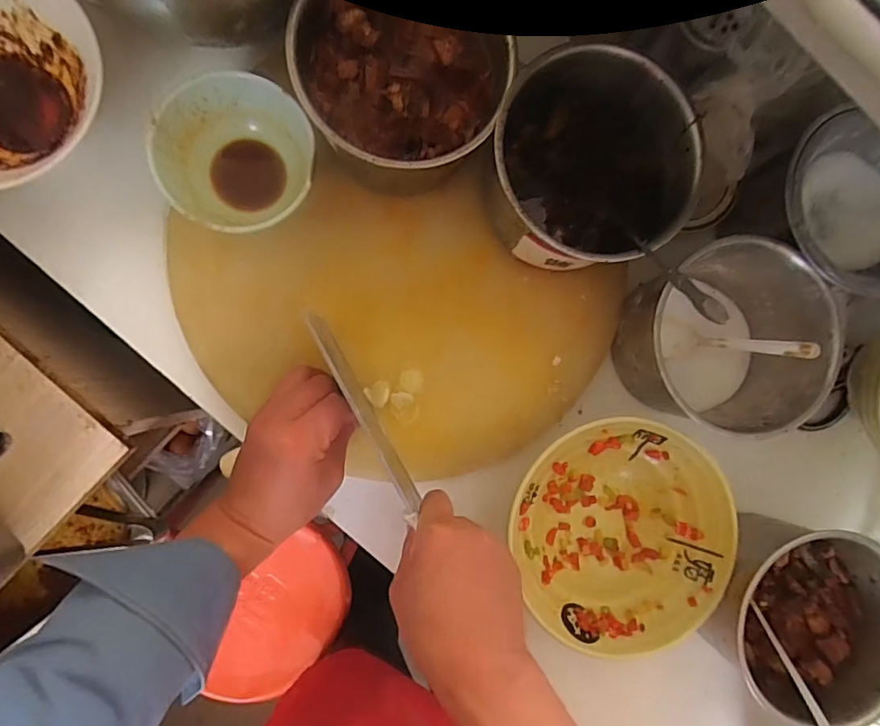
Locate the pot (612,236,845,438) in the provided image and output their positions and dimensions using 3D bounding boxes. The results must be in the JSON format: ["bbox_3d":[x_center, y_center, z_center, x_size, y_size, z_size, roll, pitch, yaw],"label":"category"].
[{"bbox_3d":[0.242,-0.022,0.443,0.146,0.089,0.147,0,89,-8],"label":"pot"}]

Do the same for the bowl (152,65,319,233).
[{"bbox_3d":[-0.160,-0.160,0.407,0.112,0.048,0.117,0,89,-8],"label":"bowl"}]

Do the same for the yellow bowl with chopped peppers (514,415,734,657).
[{"bbox_3d":[0.153,0.143,0.449,0.181,0.058,0.188,0,89,-8],"label":"yellow bowl with chopped peppers"}]

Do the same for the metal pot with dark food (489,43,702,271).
[{"bbox_3d":[0.113,-0.146,0.419,0.150,0.098,0.139,0,89,-8],"label":"metal pot with dark food"}]

